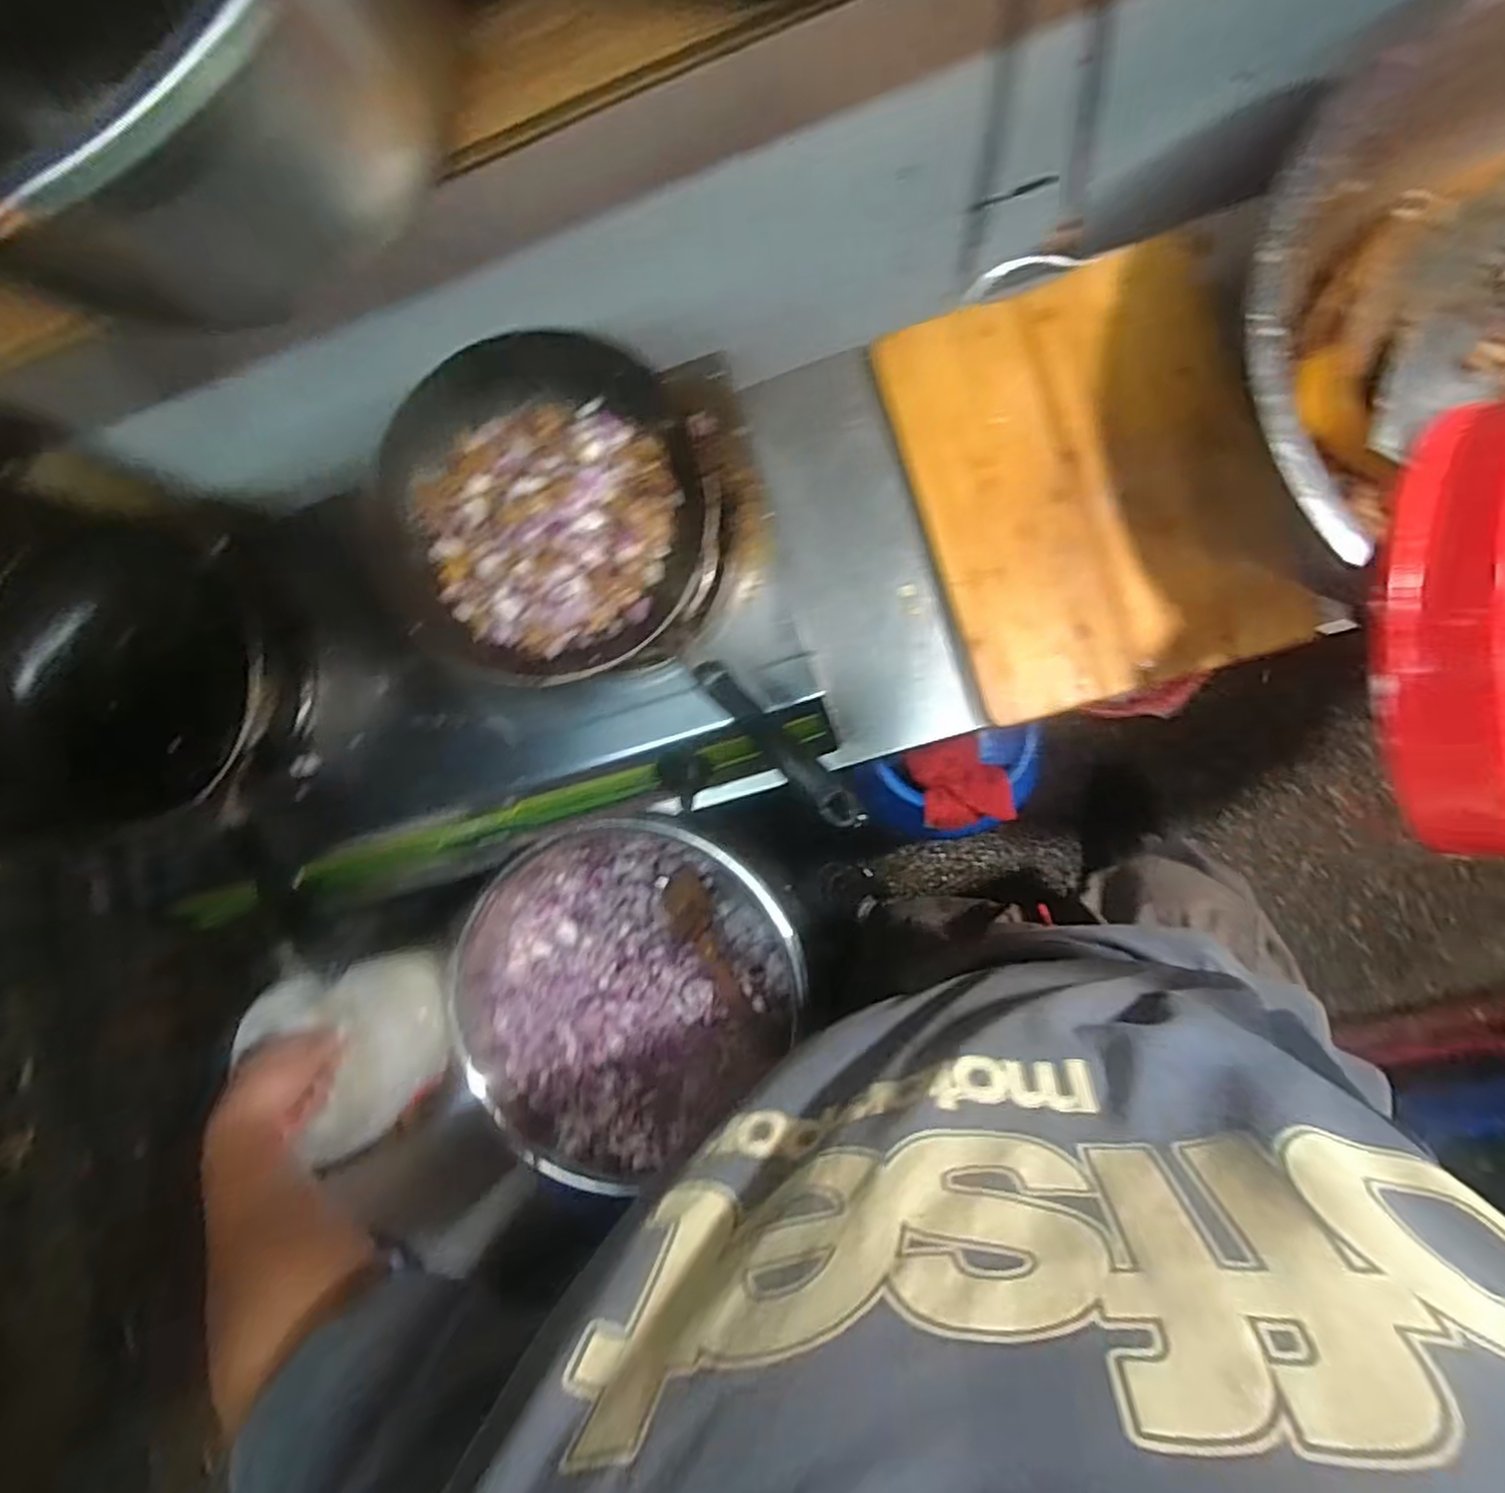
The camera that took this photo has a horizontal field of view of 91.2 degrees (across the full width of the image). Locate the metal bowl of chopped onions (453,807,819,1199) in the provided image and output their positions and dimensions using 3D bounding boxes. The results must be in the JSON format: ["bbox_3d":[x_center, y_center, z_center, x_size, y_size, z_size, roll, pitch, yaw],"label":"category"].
[{"bbox_3d":[-0.142,0.252,0.796,0.336,0.140,0.354,0,88,9],"label":"metal bowl of chopped onions"}]

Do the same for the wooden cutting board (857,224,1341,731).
[{"bbox_3d":[0.306,-0.242,0.684,0.288,0.037,0.393,-17,85,8],"label":"wooden cutting board"}]

